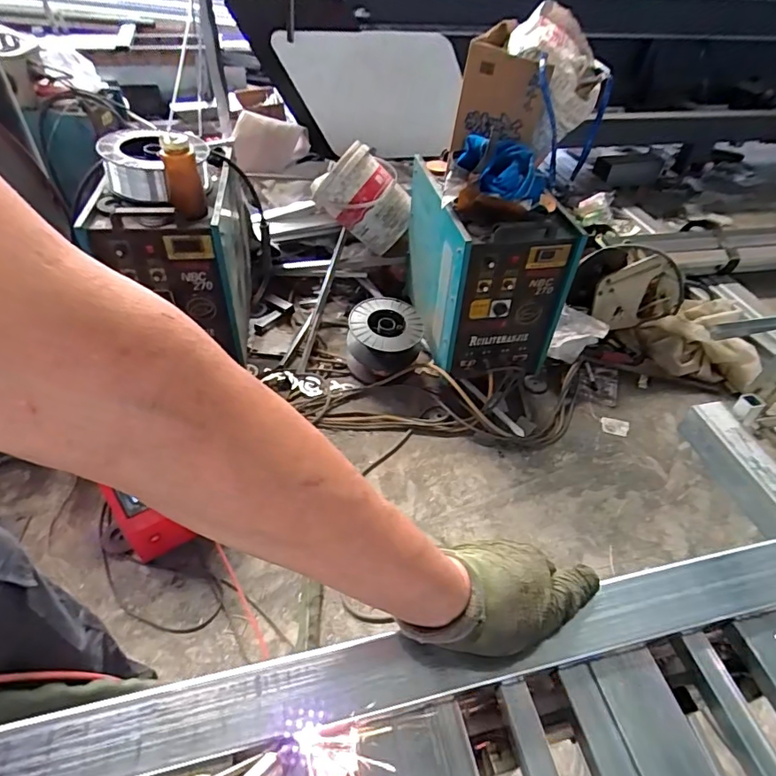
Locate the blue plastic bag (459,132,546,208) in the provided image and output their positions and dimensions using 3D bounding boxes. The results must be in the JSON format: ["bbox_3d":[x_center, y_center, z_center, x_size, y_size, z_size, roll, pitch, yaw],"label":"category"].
[{"bbox_3d":[0.299,-0.580,1.320,0.237,0.125,0.124,17,47,12],"label":"blue plastic bag"}]

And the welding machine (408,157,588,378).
[{"bbox_3d":[0.320,-0.428,1.695,0.399,0.555,0.572,-5,46,-9],"label":"welding machine"}]

